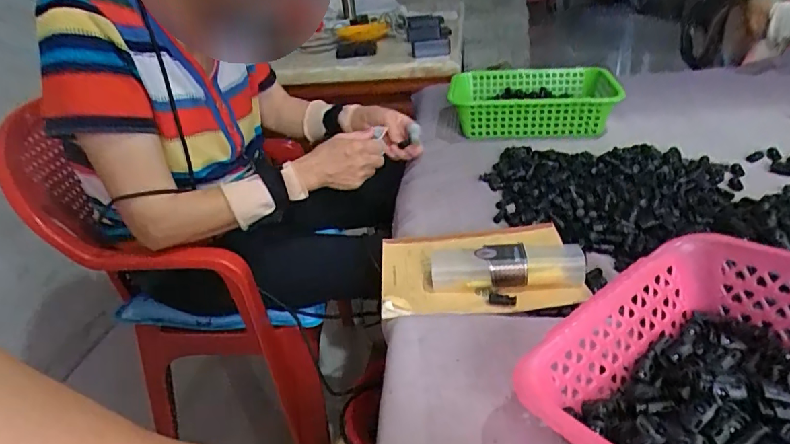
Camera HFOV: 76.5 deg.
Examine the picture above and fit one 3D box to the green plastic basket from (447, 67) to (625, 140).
[{"bbox_3d":[0.257,-0.227,0.942,0.297,0.072,0.204,-2,31,9],"label":"green plastic basket"}]

